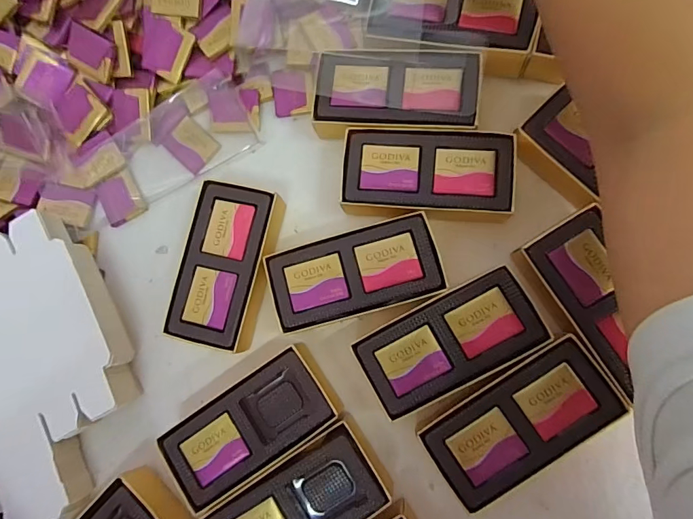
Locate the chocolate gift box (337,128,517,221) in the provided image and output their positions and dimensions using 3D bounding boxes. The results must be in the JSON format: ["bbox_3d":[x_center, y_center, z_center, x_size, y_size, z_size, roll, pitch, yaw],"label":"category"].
[{"bbox_3d":[0.056,-0.058,0.296,0.113,0.033,0.061,4,83,8],"label":"chocolate gift box"}]

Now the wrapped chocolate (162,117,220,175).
[{"bbox_3d":[-0.125,-0.092,0.338,0.038,0.004,0.032,41,89,11],"label":"wrapped chocolate"}]

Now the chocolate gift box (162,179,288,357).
[{"bbox_3d":[-0.085,0.005,0.306,0.062,0.035,0.113,13,84,9],"label":"chocolate gift box"}]

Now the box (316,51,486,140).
[{"bbox_3d":[0.036,-0.116,0.305,0.113,0.031,0.061,4,83,8],"label":"box"}]

